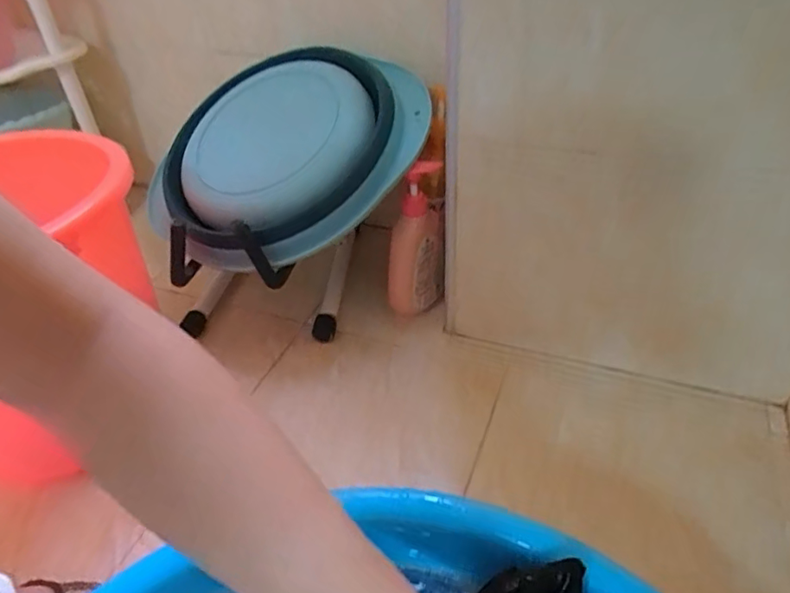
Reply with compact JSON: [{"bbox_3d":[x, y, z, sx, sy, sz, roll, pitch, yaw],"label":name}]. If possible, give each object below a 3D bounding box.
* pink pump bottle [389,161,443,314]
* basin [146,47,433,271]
[{"bbox_3d":[0.029,-0.083,0.769,0.075,0.217,0.103,3,39,11],"label":"pink pump bottle"},{"bbox_3d":[-0.162,-0.201,0.742,0.357,0.060,0.362,36,79,24],"label":"basin"}]

